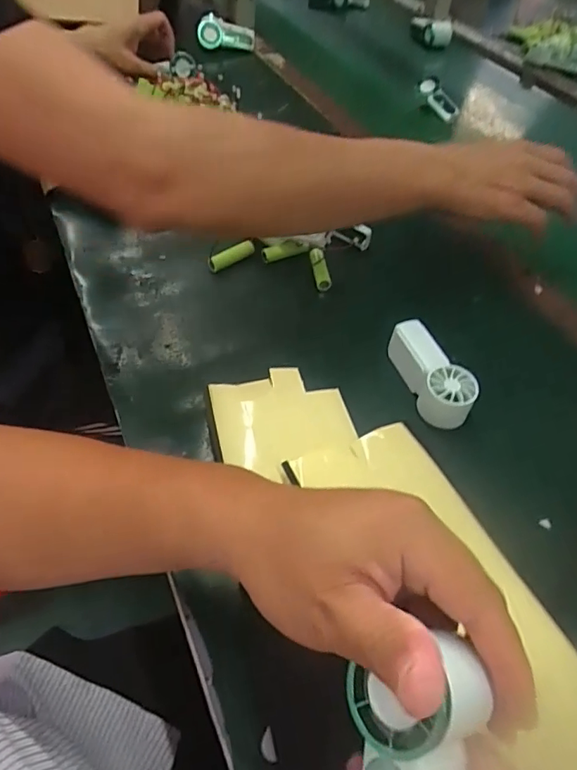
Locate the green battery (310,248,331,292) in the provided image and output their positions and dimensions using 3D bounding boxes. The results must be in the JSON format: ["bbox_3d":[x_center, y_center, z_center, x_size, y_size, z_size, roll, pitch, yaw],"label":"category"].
[{"bbox_3d":[0.031,-0.117,0.519,0.016,0.013,0.050,-3,50,-9],"label":"green battery"}]

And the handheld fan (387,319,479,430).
[{"bbox_3d":[0.115,-0.010,0.426,0.037,0.033,0.092,-11,51,-15],"label":"handheld fan"}]

